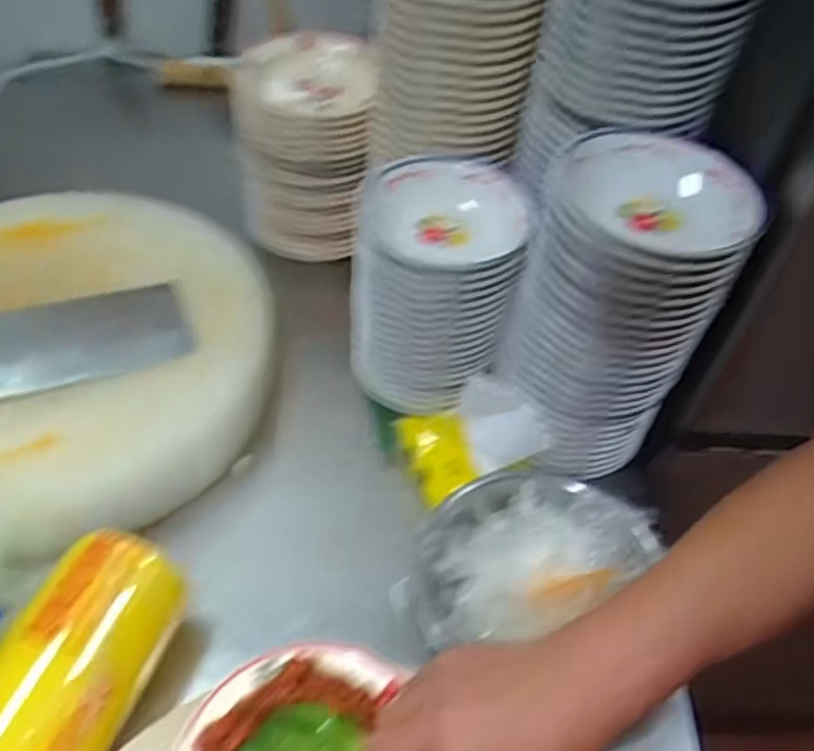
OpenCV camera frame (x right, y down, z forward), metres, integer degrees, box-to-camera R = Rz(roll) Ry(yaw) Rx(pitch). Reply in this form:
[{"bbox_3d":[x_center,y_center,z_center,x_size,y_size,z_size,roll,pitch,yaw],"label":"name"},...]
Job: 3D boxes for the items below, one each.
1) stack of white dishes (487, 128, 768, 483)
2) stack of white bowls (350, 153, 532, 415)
[{"bbox_3d":[0.161,-0.050,0.609,0.141,0.242,0.144,8,48,2],"label":"stack of white dishes"},{"bbox_3d":[0.023,-0.067,0.709,0.140,0.223,0.149,6,48,1],"label":"stack of white bowls"}]

